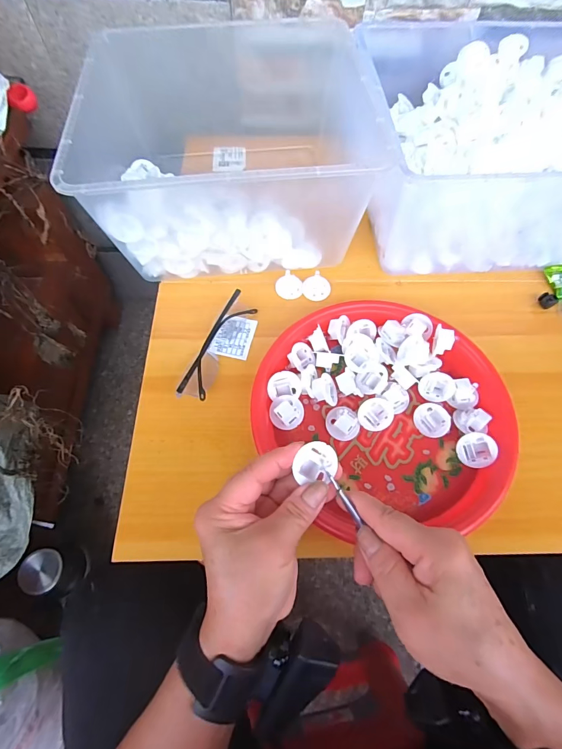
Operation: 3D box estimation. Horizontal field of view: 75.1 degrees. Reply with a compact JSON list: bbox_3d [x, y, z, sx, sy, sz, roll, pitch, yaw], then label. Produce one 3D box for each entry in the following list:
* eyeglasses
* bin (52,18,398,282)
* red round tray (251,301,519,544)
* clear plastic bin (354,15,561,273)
[{"bbox_3d":[-0.065,-0.031,0.380,0.025,0.026,0.129,22,64,9],"label":"eyeglasses"},{"bbox_3d":[-0.069,-0.302,0.461,0.278,0.148,0.361,-4,63,-4],"label":"bin"},{"bbox_3d":[0.099,0.030,0.347,0.218,0.027,0.229,1,63,-1],"label":"red round tray"},{"bbox_3d":[0.257,-0.299,0.453,0.291,0.131,0.340,1,63,-1],"label":"clear plastic bin"}]

